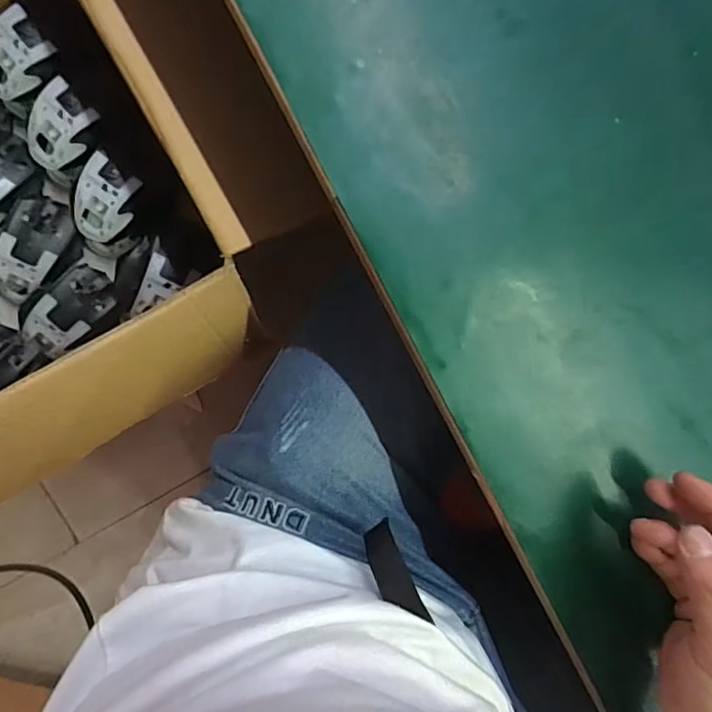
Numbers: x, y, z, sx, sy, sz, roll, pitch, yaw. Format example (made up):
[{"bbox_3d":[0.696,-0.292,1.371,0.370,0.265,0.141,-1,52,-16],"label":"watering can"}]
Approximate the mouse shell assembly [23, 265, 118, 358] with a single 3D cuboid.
[{"bbox_3d":[-0.302,-0.047,0.576,0.055,0.043,0.099,44,86,-8],"label":"mouse shell assembly"}]

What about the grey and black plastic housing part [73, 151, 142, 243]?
[{"bbox_3d":[-0.256,-0.156,0.554,0.056,0.034,0.076,31,88,-9],"label":"grey and black plastic housing part"}]

